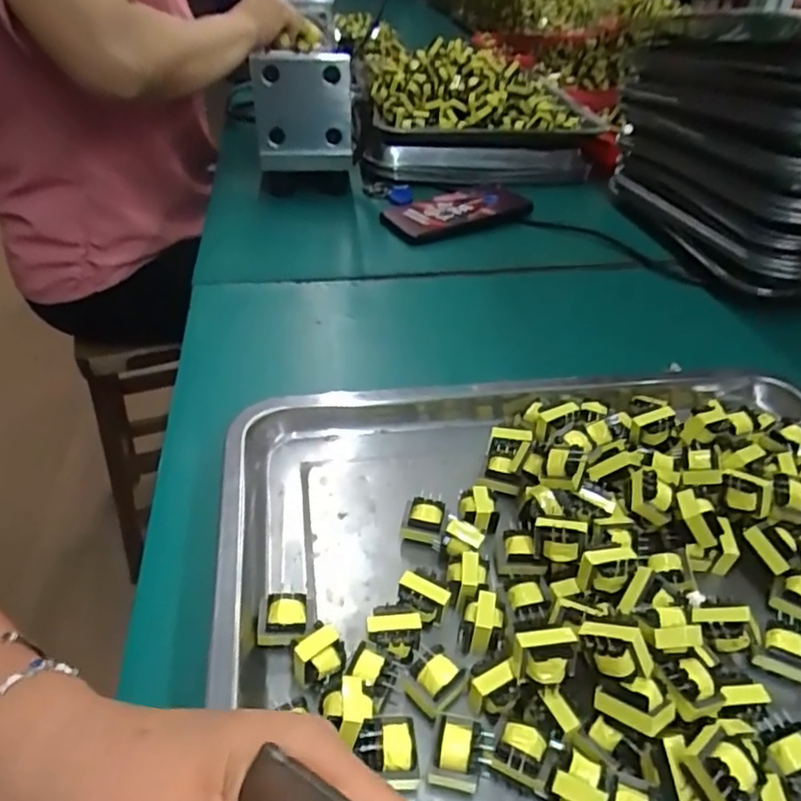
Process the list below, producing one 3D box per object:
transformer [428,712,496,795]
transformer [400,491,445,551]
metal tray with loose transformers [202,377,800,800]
[{"bbox_3d":[0.024,0.137,0.242,0.022,0.017,0.025,10,40,10],"label":"transformer"},{"bbox_3d":[0.013,0.064,0.334,0.021,0.019,0.021,10,39,10],"label":"transformer"},{"bbox_3d":[0.112,0.074,0.306,0.396,0.035,0.289,-4,39,-8],"label":"metal tray with loose transformers"}]

